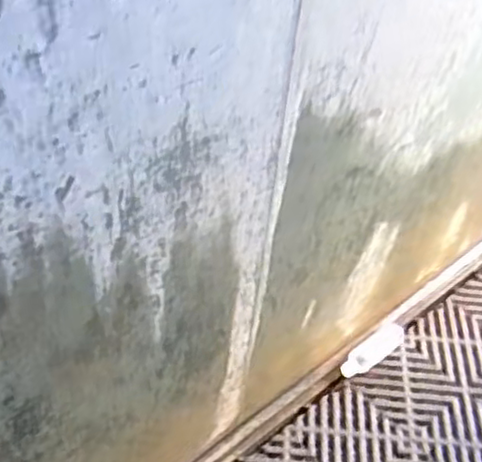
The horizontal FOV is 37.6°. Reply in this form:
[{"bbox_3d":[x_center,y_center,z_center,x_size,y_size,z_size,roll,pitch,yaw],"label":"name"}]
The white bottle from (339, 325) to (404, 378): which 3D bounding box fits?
[{"bbox_3d":[0.302,0.271,1.605,0.192,0.045,0.054,-30,54,-29],"label":"white bottle"}]

